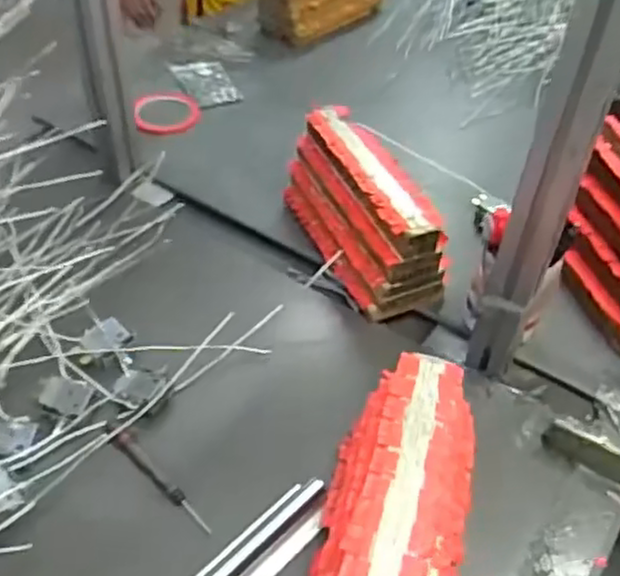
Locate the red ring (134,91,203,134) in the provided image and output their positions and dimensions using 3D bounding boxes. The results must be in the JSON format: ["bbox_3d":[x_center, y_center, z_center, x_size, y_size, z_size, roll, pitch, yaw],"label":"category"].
[{"bbox_3d":[-0.202,-0.259,1.052,0.092,0.017,0.093,3,46,-3],"label":"red ring"}]

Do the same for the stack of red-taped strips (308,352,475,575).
[{"bbox_3d":[0.069,0.182,0.562,0.113,0.115,0.240,13,47,7],"label":"stack of red-taped strips"}]

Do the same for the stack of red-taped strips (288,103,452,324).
[{"bbox_3d":[0.056,-0.092,0.832,0.091,0.124,0.244,-16,50,-19],"label":"stack of red-taped strips"}]

